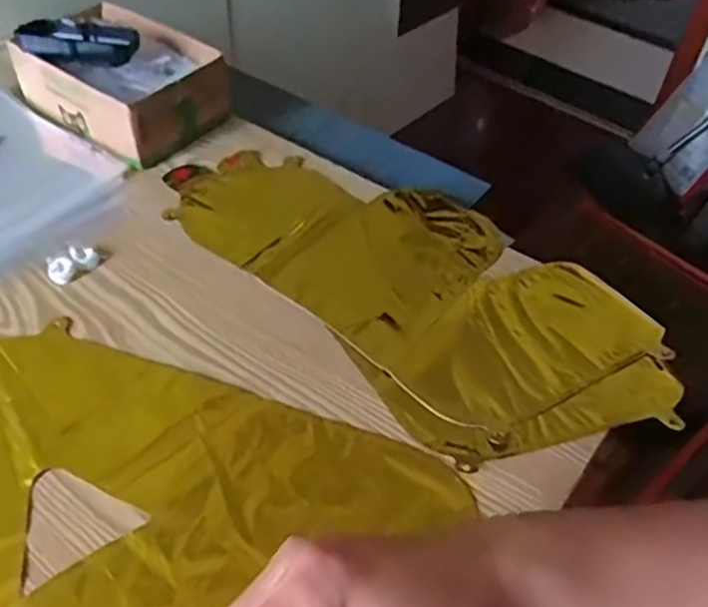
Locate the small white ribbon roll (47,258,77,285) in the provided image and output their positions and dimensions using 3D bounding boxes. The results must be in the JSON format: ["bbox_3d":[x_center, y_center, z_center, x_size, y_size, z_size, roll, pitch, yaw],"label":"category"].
[{"bbox_3d":[-0.232,-0.027,0.537,0.020,0.008,0.024,-19,51,-20],"label":"small white ribbon roll"}]

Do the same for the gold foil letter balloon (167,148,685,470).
[{"bbox_3d":[0.040,-0.033,0.557,0.207,0.011,0.421,-33,57,-29],"label":"gold foil letter balloon"}]

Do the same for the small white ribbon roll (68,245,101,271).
[{"bbox_3d":[-0.218,-0.038,0.548,0.021,0.008,0.024,-19,51,-20],"label":"small white ribbon roll"}]

